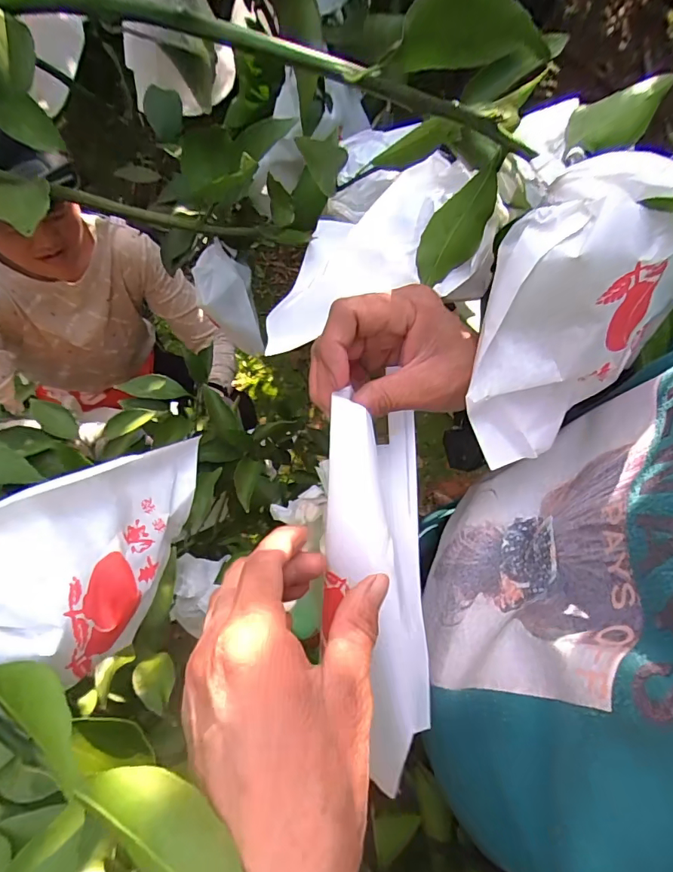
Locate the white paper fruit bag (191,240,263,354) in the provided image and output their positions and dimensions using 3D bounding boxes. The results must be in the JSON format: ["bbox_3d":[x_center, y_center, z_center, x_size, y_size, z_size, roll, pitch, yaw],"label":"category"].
[{"bbox_3d":[-0.137,-0.165,0.582,0.069,0.139,0.066,-10,61,-10],"label":"white paper fruit bag"}]

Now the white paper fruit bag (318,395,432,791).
[{"bbox_3d":[0.027,0.079,0.255,0.065,0.057,0.192,-5,82,-7],"label":"white paper fruit bag"}]

